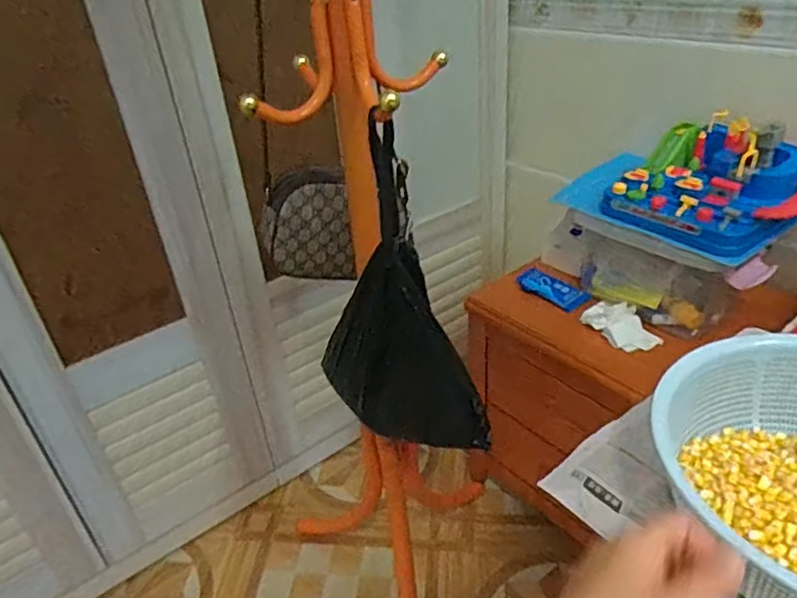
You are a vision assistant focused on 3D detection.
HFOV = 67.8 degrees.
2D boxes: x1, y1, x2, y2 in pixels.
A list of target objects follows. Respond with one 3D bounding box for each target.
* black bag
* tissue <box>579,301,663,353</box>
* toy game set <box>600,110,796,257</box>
[{"bbox_3d":[-0.039,0.011,0.766,0.211,0.426,0.054,-10,22,22],"label":"black bag"},{"bbox_3d":[0.353,0.040,0.948,0.064,0.039,0.115,-20,36,-22],"label":"tissue"},{"bbox_3d":[0.486,-0.184,0.892,0.241,0.117,0.238,-23,37,-26],"label":"toy game set"}]

